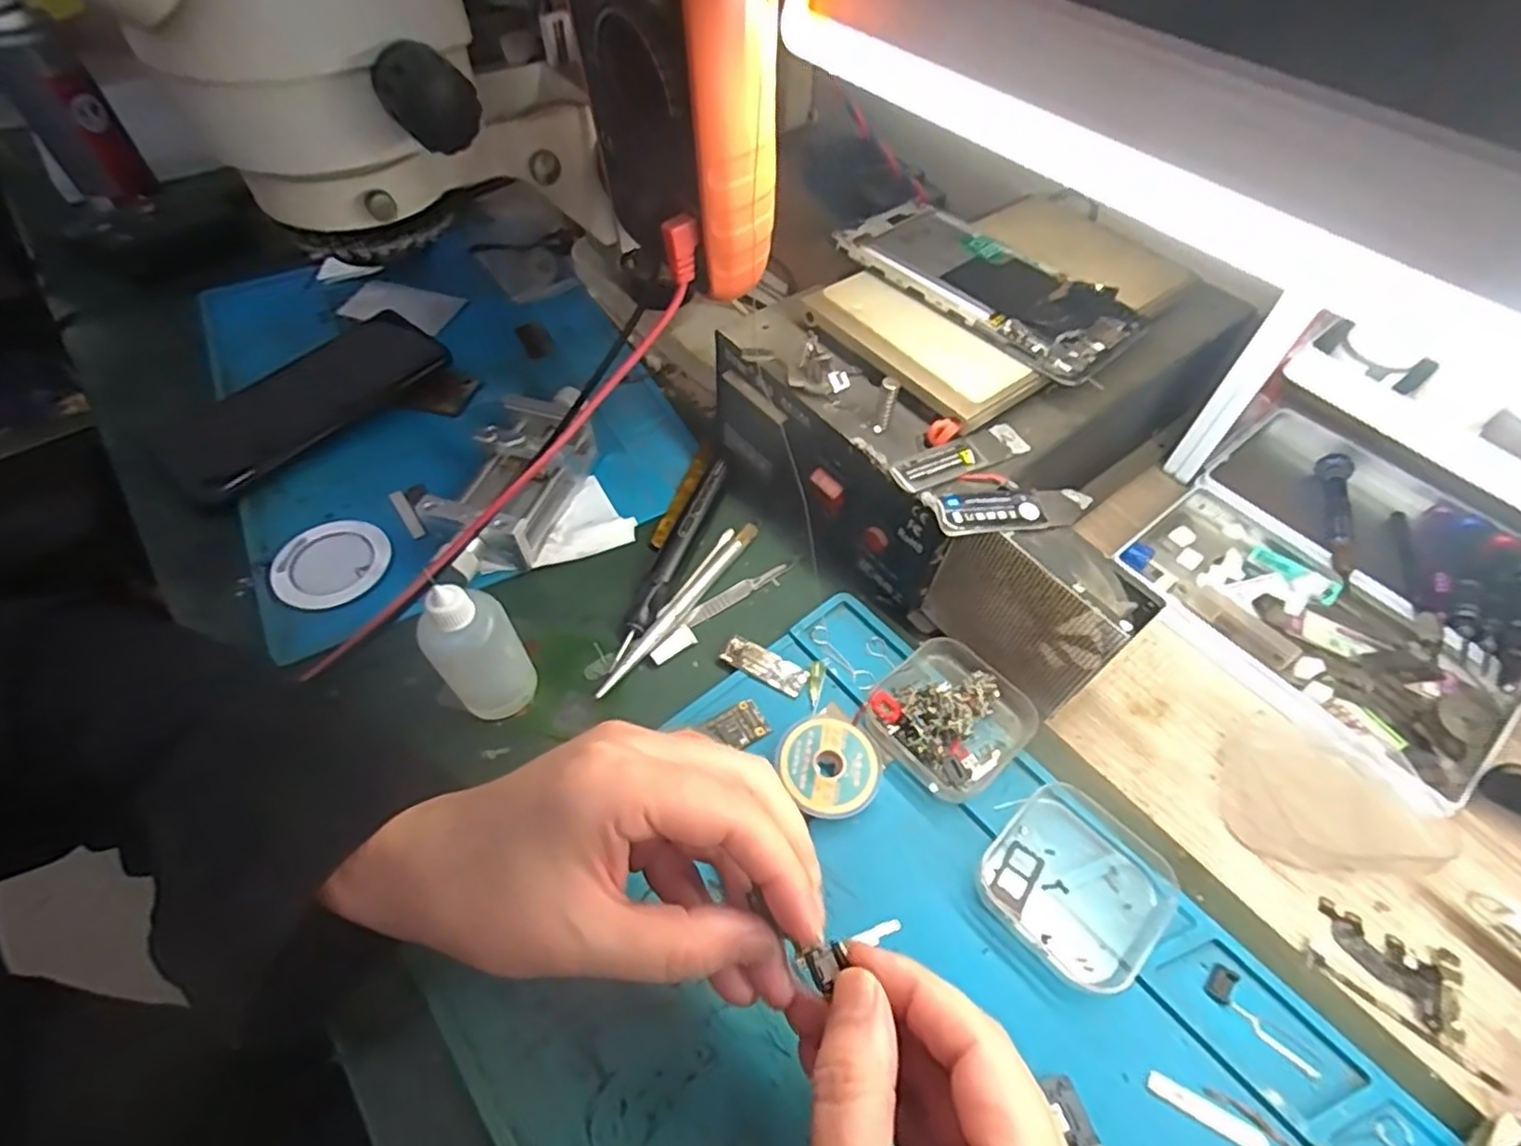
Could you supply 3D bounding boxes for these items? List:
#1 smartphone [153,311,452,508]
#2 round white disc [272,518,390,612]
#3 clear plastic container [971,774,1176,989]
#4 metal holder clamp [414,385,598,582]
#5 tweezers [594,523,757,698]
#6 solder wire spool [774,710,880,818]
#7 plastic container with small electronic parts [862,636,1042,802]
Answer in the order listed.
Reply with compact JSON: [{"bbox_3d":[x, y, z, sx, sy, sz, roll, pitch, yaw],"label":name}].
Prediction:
[{"bbox_3d":[-0.289,-0.112,0.435,0.079,0.013,0.164,41,70,13],"label":"smartphone"},{"bbox_3d":[-0.230,-0.005,0.367,0.056,0.006,0.054,0,53,-1],"label":"round white disc"},{"bbox_3d":[0.127,0.125,0.276,0.061,0.017,0.063,-37,62,-25],"label":"clear plastic container"},{"bbox_3d":[-0.135,-0.054,0.385,0.059,0.030,0.132,16,55,11],"label":"metal holder clamp"},{"bbox_3d":[-0.039,0.017,0.356,0.010,0.008,0.125,29,58,19],"label":"tweezers"},{"bbox_3d":[0.030,0.086,0.302,0.042,0.012,0.044,0,53,-1],"label":"solder wire spool"},{"bbox_3d":[0.087,0.065,0.313,0.063,0.024,0.062,-37,62,-25],"label":"plastic container with small electronic parts"}]

